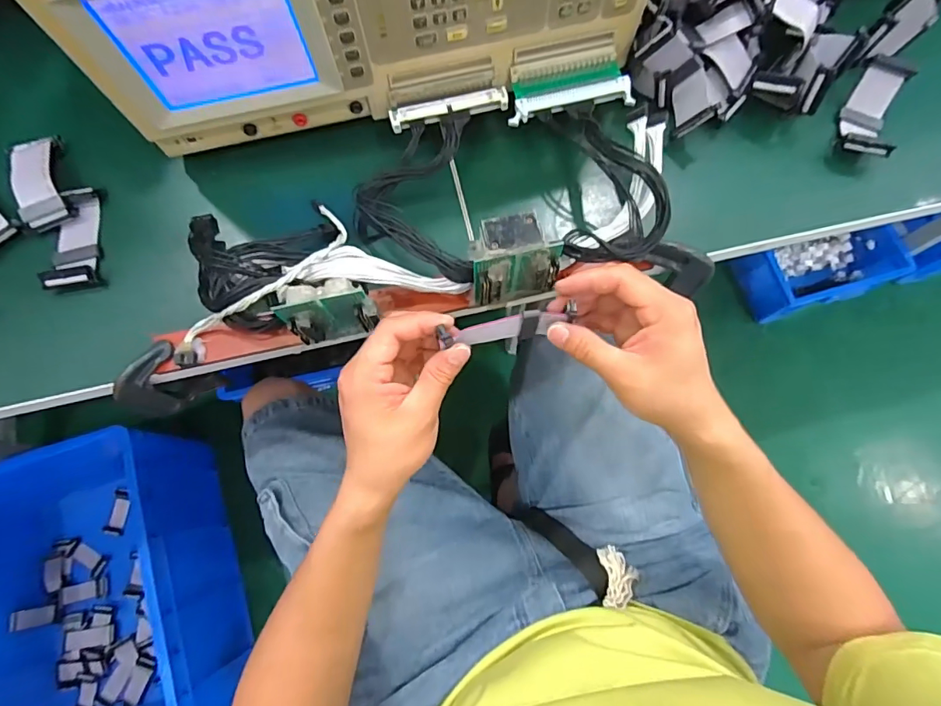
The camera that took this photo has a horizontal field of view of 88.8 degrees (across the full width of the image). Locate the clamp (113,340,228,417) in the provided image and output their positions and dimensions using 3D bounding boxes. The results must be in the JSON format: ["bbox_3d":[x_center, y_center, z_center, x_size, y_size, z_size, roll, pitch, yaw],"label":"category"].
[{"bbox_3d":[-0.255,0.026,0.404,0.058,0.088,0.018,-41,78,-9],"label":"clamp"}]

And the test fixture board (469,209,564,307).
[{"bbox_3d":[0.031,-0.067,0.361,0.063,0.074,0.041,-8,75,-1],"label":"test fixture board"}]

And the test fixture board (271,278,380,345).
[{"bbox_3d":[-0.099,-0.027,0.357,0.064,0.071,0.028,-5,75,-1],"label":"test fixture board"}]

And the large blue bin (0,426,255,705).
[{"bbox_3d":[-0.718,0.461,0.900,0.461,0.289,0.627,-21,76,-5],"label":"large blue bin"}]

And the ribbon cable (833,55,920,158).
[{"bbox_3d":[0.357,-0.213,0.423,0.036,0.035,0.082,20,76,6],"label":"ribbon cable"}]

